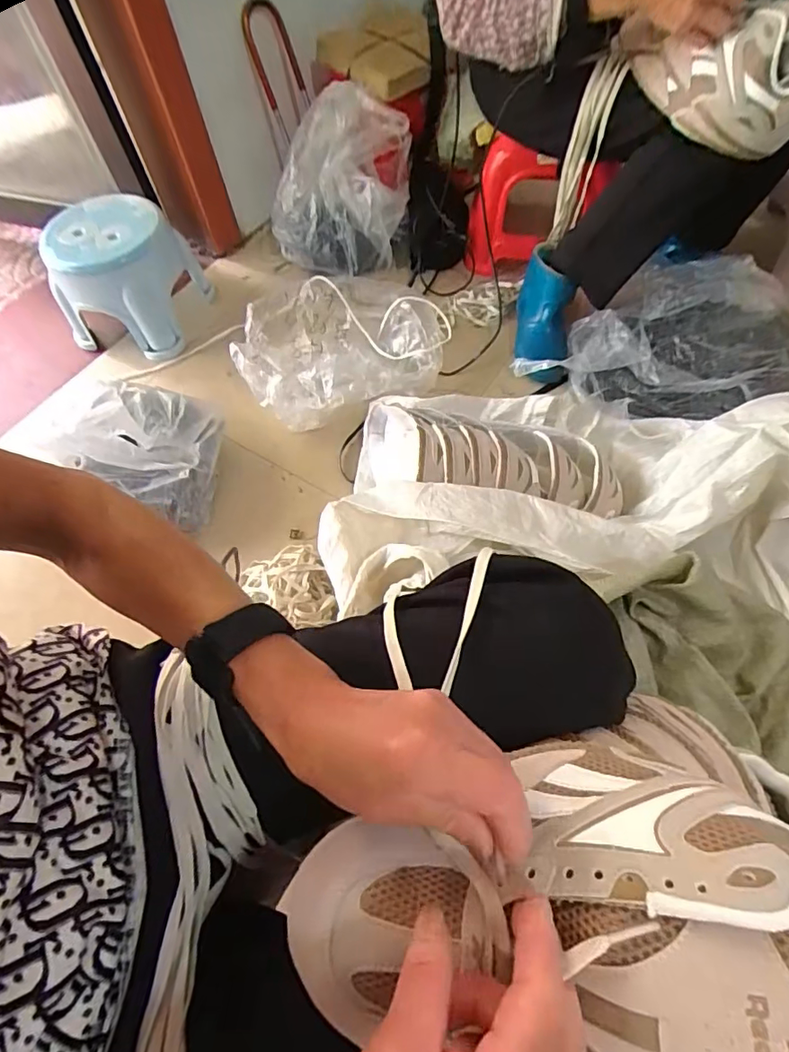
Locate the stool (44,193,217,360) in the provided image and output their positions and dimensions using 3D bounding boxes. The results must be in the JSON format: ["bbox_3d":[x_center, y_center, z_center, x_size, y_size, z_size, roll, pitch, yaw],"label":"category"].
[{"bbox_3d":[-0.559,-0.521,1.079,0.236,0.195,0.243,6,62,8],"label":"stool"}]

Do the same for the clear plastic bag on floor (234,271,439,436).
[{"bbox_3d":[-0.106,-0.346,1.009,0.373,0.105,0.316,-12,61,-2],"label":"clear plastic bag on floor"}]

